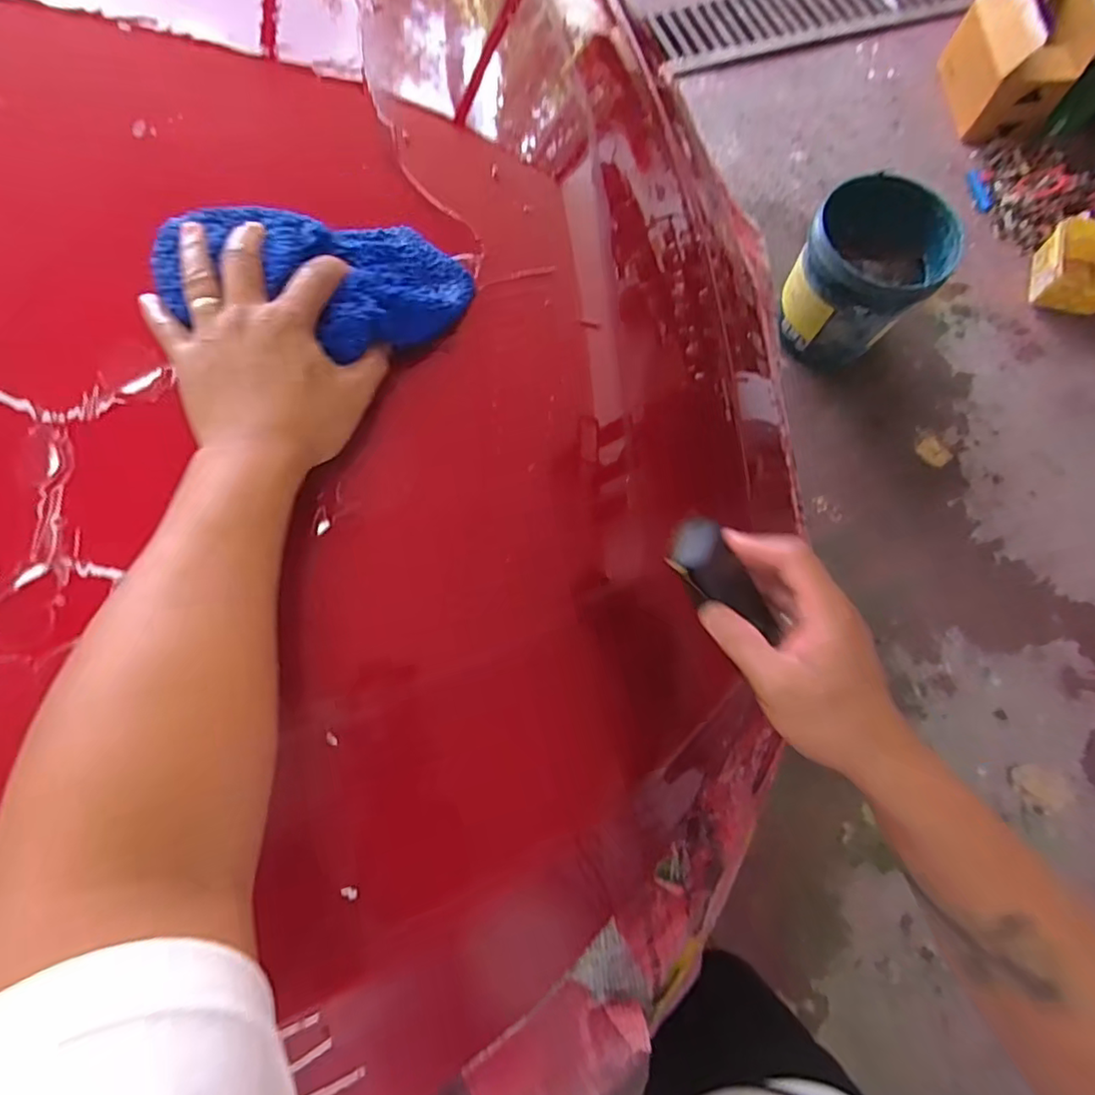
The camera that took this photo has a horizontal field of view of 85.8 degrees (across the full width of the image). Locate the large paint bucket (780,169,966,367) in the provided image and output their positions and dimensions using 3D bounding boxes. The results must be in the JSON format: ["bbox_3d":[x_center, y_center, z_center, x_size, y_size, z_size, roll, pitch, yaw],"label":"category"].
[{"bbox_3d":[0.754,-0.661,1.409,0.291,0.273,0.360,44,78,10],"label":"large paint bucket"}]

